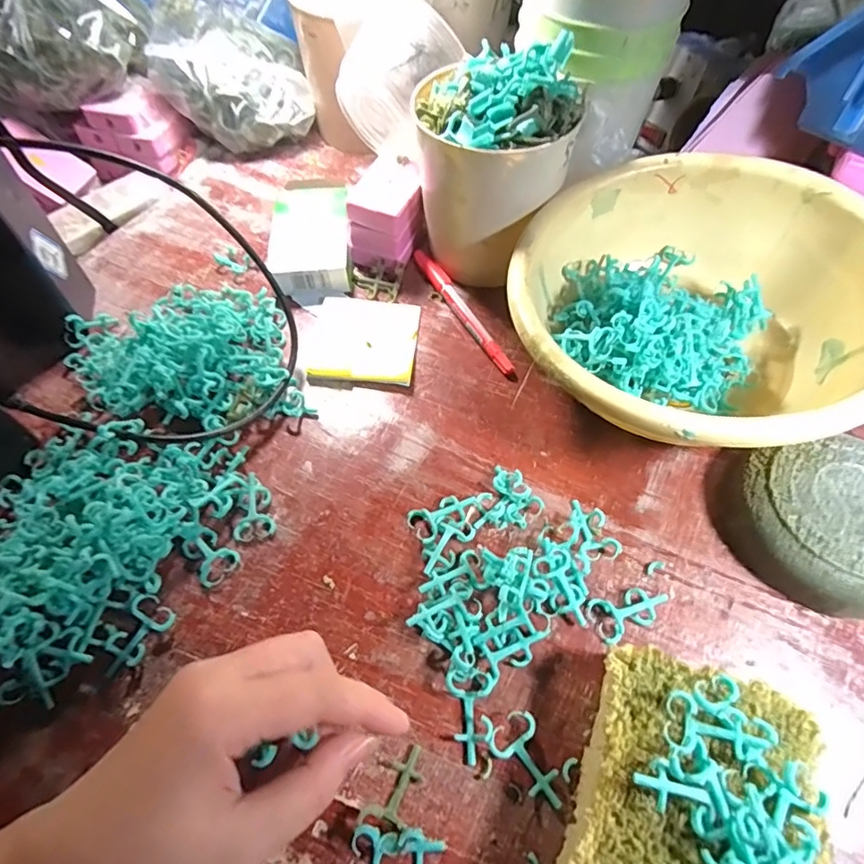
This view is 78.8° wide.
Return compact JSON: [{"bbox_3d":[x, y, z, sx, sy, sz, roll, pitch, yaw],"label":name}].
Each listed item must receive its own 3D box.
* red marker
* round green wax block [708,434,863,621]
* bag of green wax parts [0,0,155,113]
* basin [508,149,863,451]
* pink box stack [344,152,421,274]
[{"bbox_3d":[0.023,-0.095,0.407,0.013,0.011,0.138,-26,61,-14],"label":"red marker"},{"bbox_3d":[0.223,0.051,0.301,0.102,0.035,0.099,1,58,2],"label":"round green wax block"},{"bbox_3d":[-0.329,-0.350,0.448,0.162,0.098,0.111,-28,61,-16],"label":"bag of green wax parts"},{"bbox_3d":[0.164,-0.075,0.344,0.217,0.095,0.220,-1,57,1],"label":"basin"},{"bbox_3d":[-0.033,-0.175,0.428,0.047,0.057,0.073,18,60,12],"label":"pink box stack"}]

